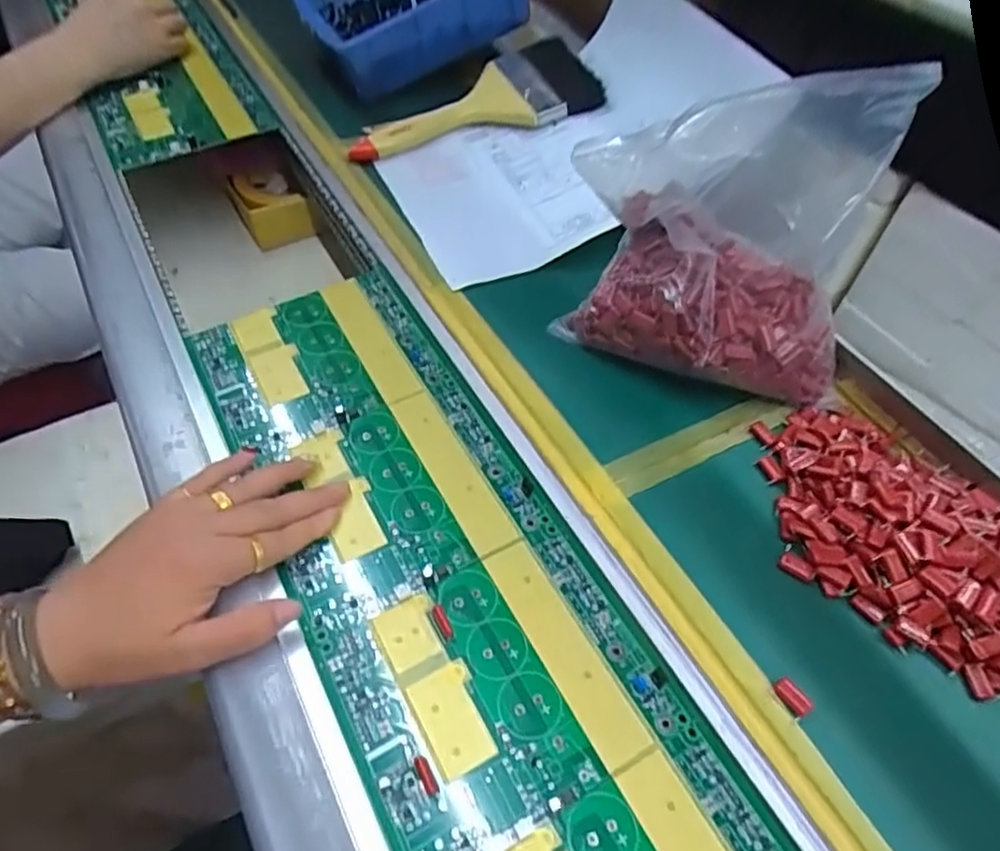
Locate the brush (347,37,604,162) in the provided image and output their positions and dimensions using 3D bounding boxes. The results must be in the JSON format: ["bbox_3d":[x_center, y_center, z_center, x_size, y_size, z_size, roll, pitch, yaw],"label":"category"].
[{"bbox_3d":[-0.028,-0.274,0.573,0.206,0.031,0.092,-17,54,3],"label":"brush"}]

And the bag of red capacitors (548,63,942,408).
[{"bbox_3d":[0.127,-0.105,0.384,0.169,0.156,0.096,17,55,12],"label":"bag of red capacitors"}]

